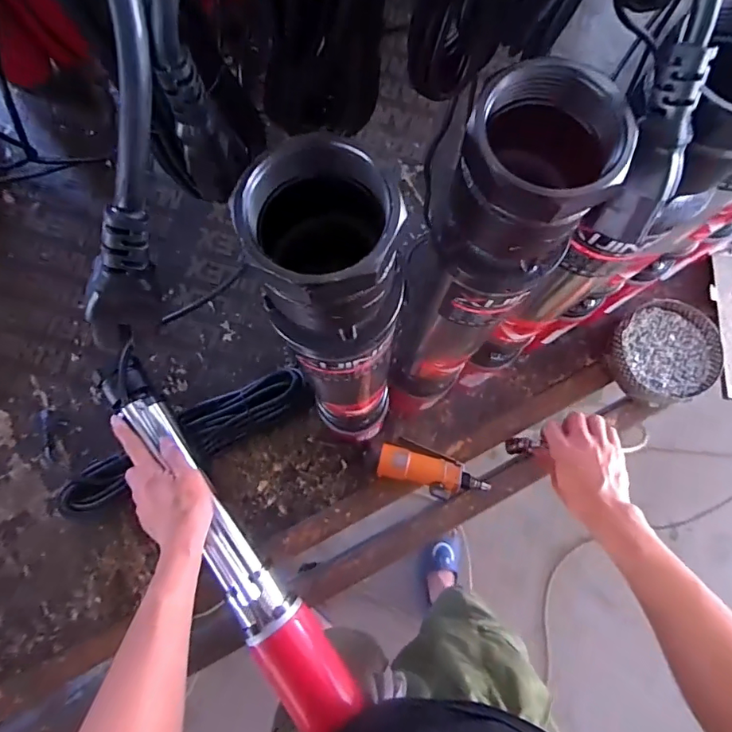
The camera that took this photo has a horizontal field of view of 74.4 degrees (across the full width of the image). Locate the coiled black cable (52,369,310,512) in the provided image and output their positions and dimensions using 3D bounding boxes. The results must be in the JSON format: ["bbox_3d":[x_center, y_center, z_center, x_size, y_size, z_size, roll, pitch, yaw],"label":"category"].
[{"bbox_3d":[-0.230,0.096,0.627,0.329,0.056,0.070,-25,80,-6],"label":"coiled black cable"}]

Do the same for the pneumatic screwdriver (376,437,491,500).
[{"bbox_3d":[0.087,0.137,0.634,0.152,0.039,0.056,19,79,3],"label":"pneumatic screwdriver"}]

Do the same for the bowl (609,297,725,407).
[{"bbox_3d":[0.412,-0.019,0.672,0.145,0.051,0.137,0,78,-1],"label":"bowl"}]

